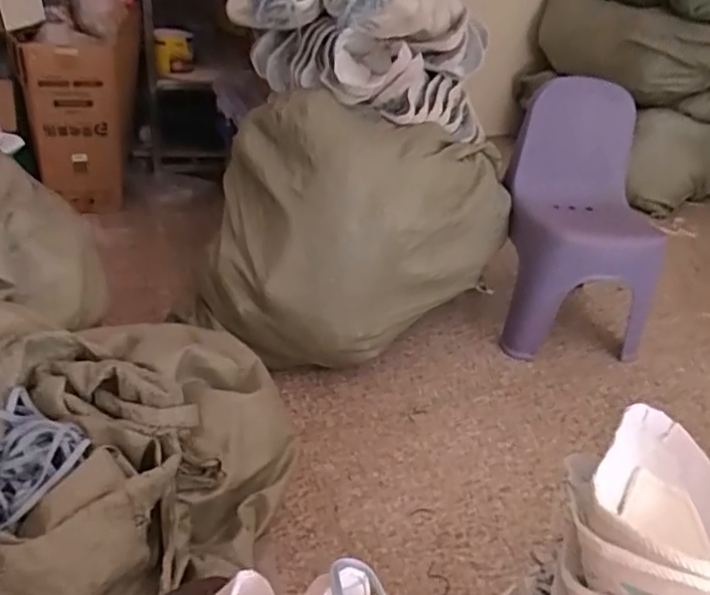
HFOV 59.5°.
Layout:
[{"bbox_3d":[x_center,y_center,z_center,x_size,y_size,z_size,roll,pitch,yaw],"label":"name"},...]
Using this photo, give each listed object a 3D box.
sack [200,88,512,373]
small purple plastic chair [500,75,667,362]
[{"bbox_3d":[0.023,-0.147,1.323,0.627,0.483,0.364,-23,43,-38],"label":"sack"},{"bbox_3d":[0.533,-0.160,1.435,0.330,0.561,0.285,0,34,-11],"label":"small purple plastic chair"}]

